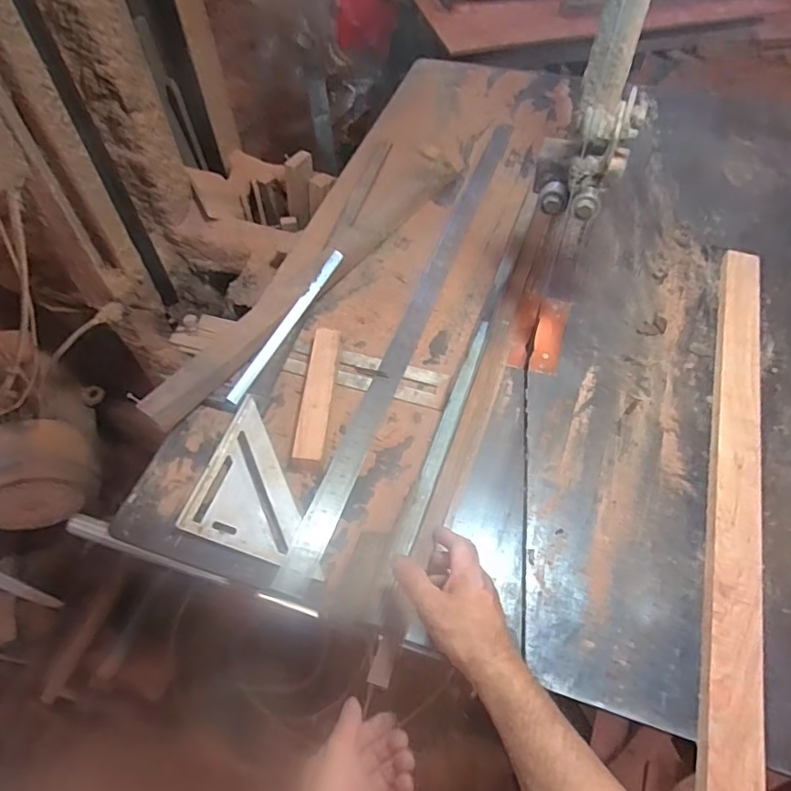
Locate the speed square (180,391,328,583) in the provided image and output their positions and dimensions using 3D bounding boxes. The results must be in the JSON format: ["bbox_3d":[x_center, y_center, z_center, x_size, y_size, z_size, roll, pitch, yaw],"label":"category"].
[{"bbox_3d":[-0.194,0.126,0.663,0.145,0.025,0.242,-20,57,-12],"label":"speed square"}]

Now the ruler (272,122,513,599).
[{"bbox_3d":[0.051,-0.167,0.876,0.043,0.011,0.999,17,56,12],"label":"ruler"}]

